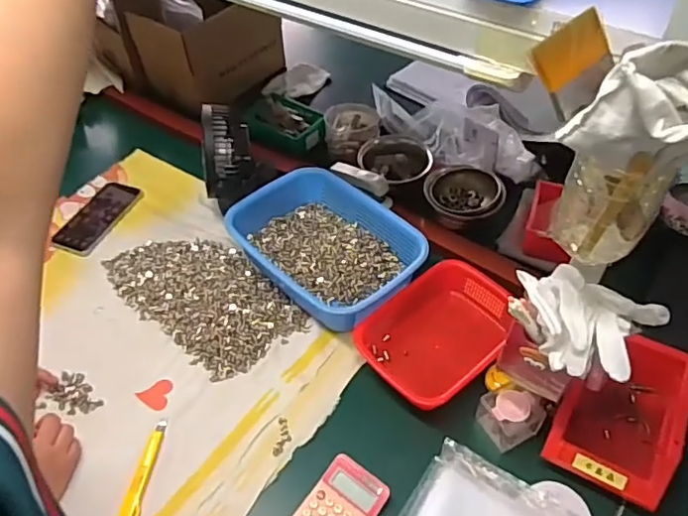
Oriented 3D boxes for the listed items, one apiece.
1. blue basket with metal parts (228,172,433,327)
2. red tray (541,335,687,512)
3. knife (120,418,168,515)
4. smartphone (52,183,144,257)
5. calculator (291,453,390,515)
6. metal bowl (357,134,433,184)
[{"bbox_3d":[-0.030,-0.021,0.881,0.206,0.069,0.290,-37,56,-26],"label":"blue basket with metal parts"},{"bbox_3d":[0.332,0.183,0.665,0.122,0.074,0.191,25,54,24],"label":"red tray"},{"bbox_3d":[-0.243,0.258,0.676,0.020,0.011,0.134,1,48,5],"label":"knife"},{"bbox_3d":[-0.443,-0.074,1.001,0.083,0.014,0.185,14,51,15],"label":"smartphone"},{"bbox_3d":[-0.010,0.291,0.632,0.079,0.020,0.118,29,56,26],"label":"calculator"},{"bbox_3d":[0.091,-0.160,0.989,0.126,0.073,0.126,-2,48,2],"label":"metal bowl"}]

